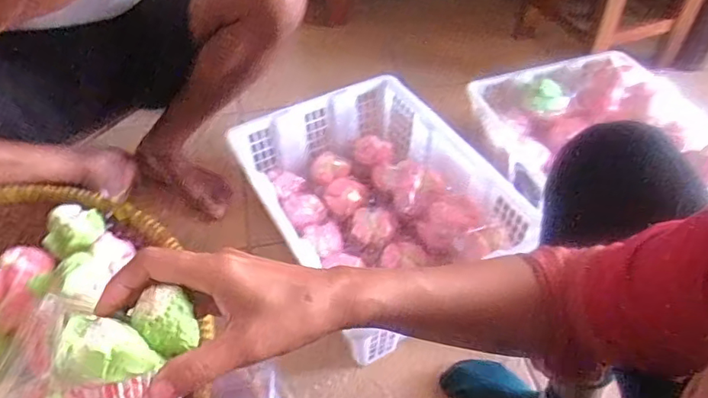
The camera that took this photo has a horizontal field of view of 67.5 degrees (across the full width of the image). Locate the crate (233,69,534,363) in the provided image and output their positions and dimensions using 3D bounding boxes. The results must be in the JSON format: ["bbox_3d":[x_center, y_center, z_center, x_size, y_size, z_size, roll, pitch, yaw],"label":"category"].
[{"bbox_3d":[0.032,-0.007,0.914,0.337,0.142,0.432,-25,51,-21],"label":"crate"}]

